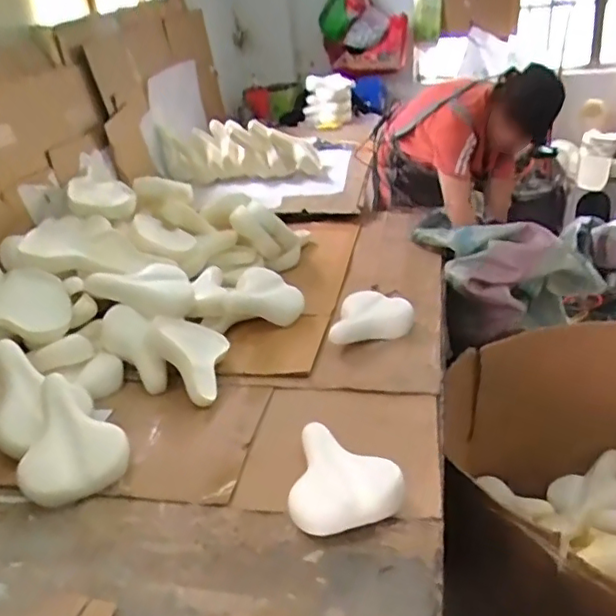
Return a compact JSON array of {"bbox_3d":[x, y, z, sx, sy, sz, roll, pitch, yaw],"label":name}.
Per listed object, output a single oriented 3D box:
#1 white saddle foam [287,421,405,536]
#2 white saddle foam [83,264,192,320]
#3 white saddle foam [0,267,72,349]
[{"bbox_3d":[0.068,0.291,1.014,0.183,0.070,0.220,-1,27,9],"label":"white saddle foam"},{"bbox_3d":[-0.413,-0.046,1.482,0.256,0.101,0.070,7,24,-16],"label":"white saddle foam"},{"bbox_3d":[-0.726,-0.018,1.415,0.293,0.147,0.202,-1,27,9],"label":"white saddle foam"}]

